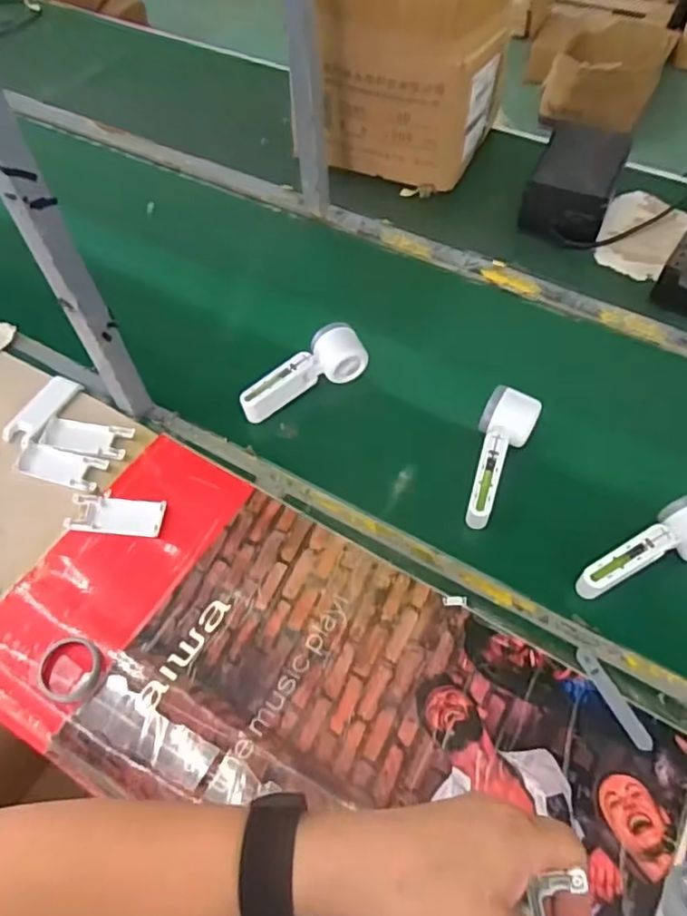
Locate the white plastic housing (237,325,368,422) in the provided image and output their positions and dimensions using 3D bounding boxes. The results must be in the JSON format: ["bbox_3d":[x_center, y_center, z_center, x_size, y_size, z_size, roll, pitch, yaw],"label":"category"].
[{"bbox_3d":[-0.046,-0.097,0.779,0.169,0.040,0.067,-39,64,-21],"label":"white plastic housing"}]

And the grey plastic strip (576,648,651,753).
[{"bbox_3d":[0.246,0.217,0.577,0.016,0.006,0.095,-22,58,-13],"label":"grey plastic strip"}]

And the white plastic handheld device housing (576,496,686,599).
[{"bbox_3d":[0.309,0.088,0.640,0.156,0.047,0.058,-18,57,-10],"label":"white plastic handheld device housing"}]

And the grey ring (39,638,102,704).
[{"bbox_3d":[-0.259,0.202,0.604,0.060,0.014,0.057,-1,56,1],"label":"grey ring"}]

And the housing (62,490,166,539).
[{"bbox_3d":[-0.248,0.062,0.694,0.102,0.007,0.046,6,56,6],"label":"housing"}]

